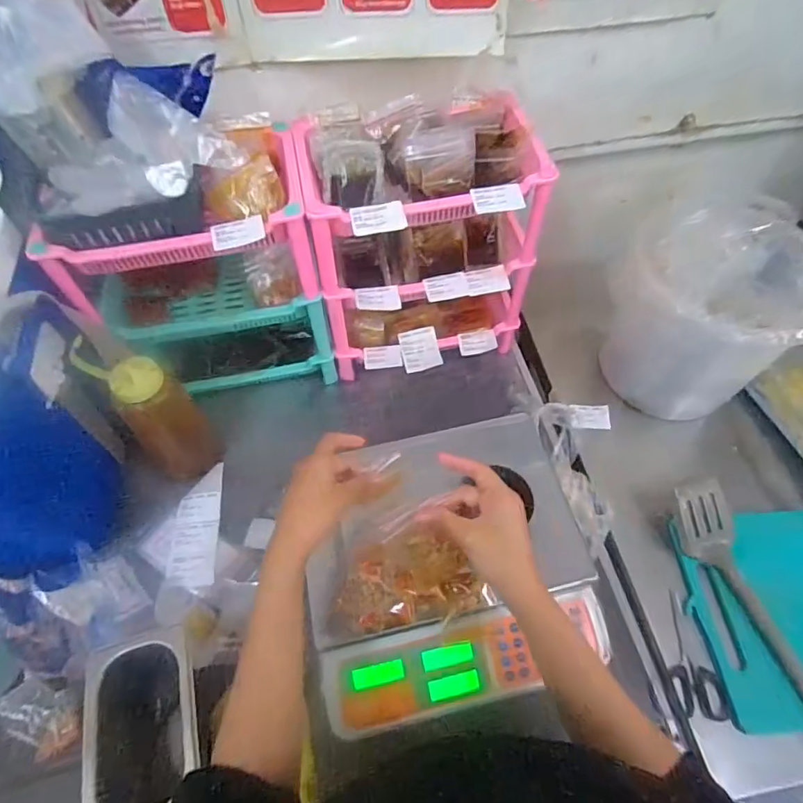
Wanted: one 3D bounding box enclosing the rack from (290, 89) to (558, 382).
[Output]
[{"bbox_3d":[0.024,-0.227,0.780,0.307,0.360,0.197,-11,57,-6],"label":"rack"}]

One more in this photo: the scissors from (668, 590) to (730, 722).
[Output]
[{"bbox_3d":[0.340,0.303,0.628,0.052,0.018,0.141,-5,57,-2],"label":"scissors"}]

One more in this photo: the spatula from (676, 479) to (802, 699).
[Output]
[{"bbox_3d":[0.434,0.249,0.643,0.071,0.046,0.316,-14,58,-8],"label":"spatula"}]

